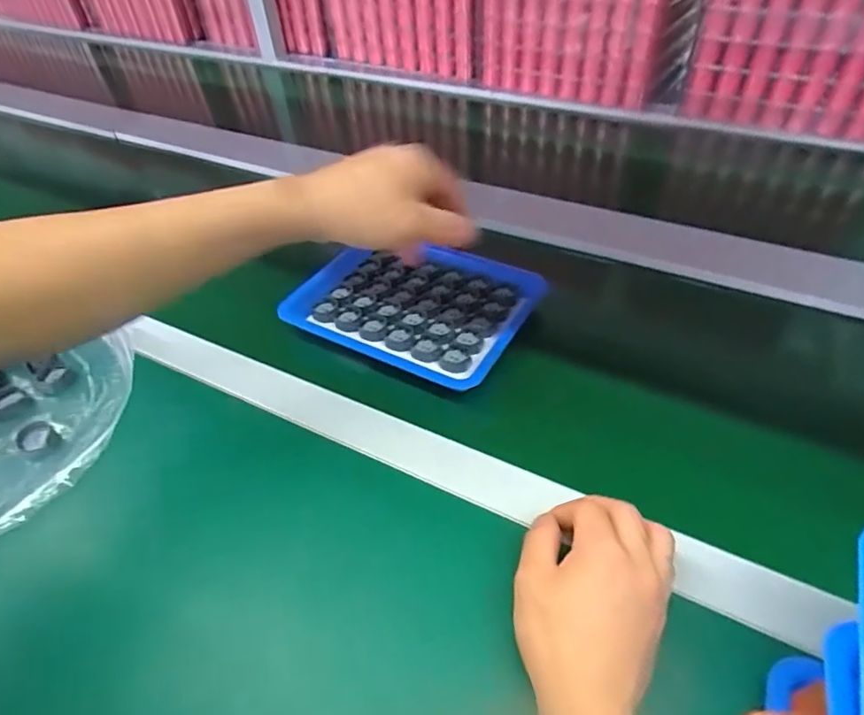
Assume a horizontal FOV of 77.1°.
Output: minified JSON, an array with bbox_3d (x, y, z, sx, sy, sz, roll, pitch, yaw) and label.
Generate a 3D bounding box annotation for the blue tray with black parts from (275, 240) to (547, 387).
[{"bbox_3d":[-0.016,-0.058,0.533,0.215,0.021,0.166,22,47,20],"label":"blue tray with black parts"}]

